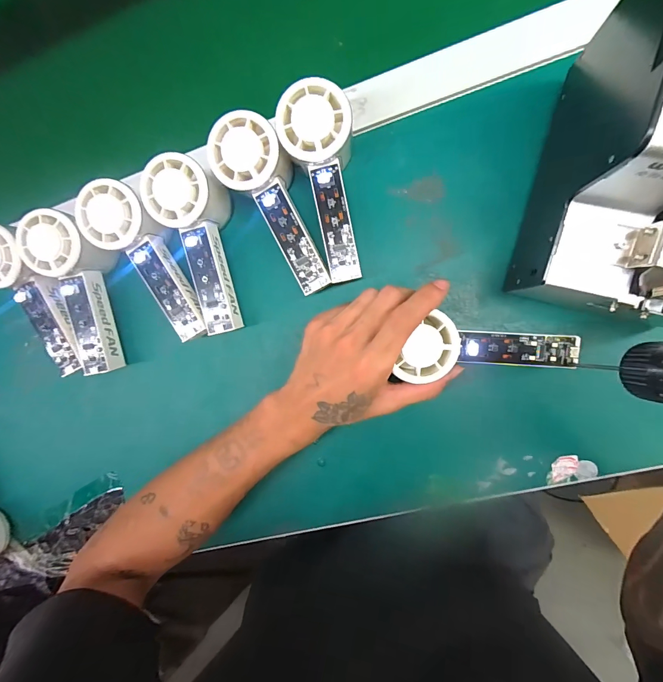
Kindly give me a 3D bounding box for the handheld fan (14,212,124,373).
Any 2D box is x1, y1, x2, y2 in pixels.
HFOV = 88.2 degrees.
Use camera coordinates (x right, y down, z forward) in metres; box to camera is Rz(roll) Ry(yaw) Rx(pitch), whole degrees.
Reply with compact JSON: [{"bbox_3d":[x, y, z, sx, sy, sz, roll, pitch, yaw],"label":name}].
[{"bbox_3d":[-0.229,-0.045,0.324,0.055,0.054,0.147,-7,106,9],"label":"handheld fan"}]

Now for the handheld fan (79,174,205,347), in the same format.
[{"bbox_3d":[-0.155,-0.071,0.311,0.056,0.061,0.144,-40,86,10],"label":"handheld fan"}]

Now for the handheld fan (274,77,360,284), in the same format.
[{"bbox_3d":[0.001,-0.125,0.288,0.056,0.058,0.150,-13,91,11],"label":"handheld fan"}]

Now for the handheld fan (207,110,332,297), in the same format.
[{"bbox_3d":[-0.039,-0.114,0.291,0.056,0.058,0.148,-35,87,10],"label":"handheld fan"}]

